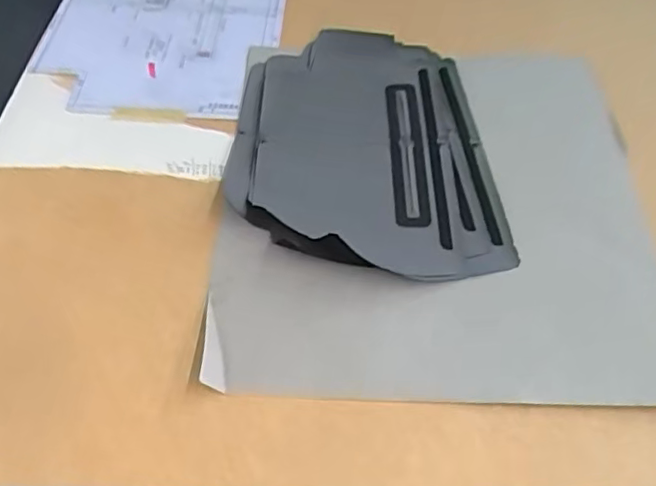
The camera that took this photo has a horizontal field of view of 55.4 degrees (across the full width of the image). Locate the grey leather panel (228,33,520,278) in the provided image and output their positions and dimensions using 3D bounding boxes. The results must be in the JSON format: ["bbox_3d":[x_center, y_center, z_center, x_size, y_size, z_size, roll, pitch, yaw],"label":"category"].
[{"bbox_3d":[0.026,-0.098,0.578,0.228,0.025,0.300,-4,52,-4],"label":"grey leather panel"}]

